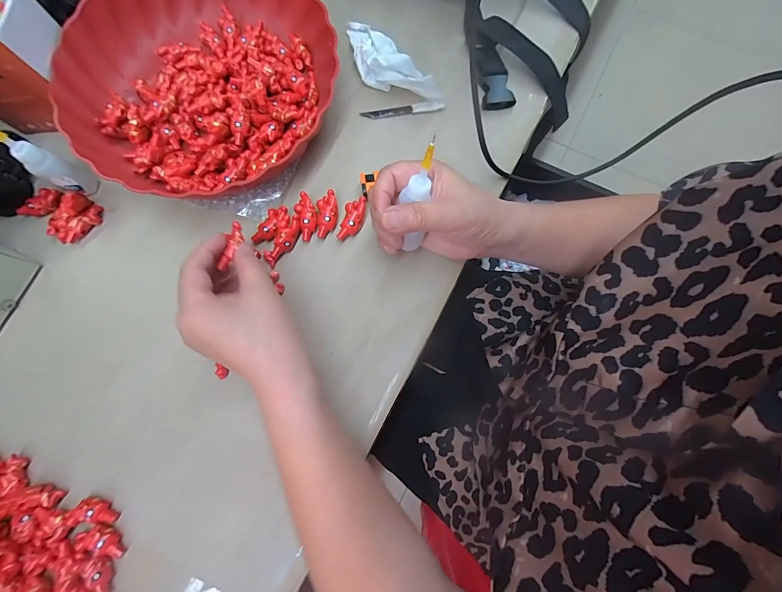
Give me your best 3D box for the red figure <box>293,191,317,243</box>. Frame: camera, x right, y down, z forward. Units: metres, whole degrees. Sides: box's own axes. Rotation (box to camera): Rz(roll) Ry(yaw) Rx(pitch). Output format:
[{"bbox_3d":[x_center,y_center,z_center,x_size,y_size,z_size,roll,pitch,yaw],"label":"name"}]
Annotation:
[{"bbox_3d":[-0.076,-0.072,0.322,0.019,0.009,0.042,-7,92,-2],"label":"red figure"}]

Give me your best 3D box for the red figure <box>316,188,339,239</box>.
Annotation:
[{"bbox_3d":[-0.058,-0.074,0.322,0.020,0.008,0.042,9,93,1],"label":"red figure"}]

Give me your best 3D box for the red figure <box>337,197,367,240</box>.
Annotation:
[{"bbox_3d":[-0.034,-0.070,0.324,0.018,0.012,0.042,16,79,2],"label":"red figure"}]

